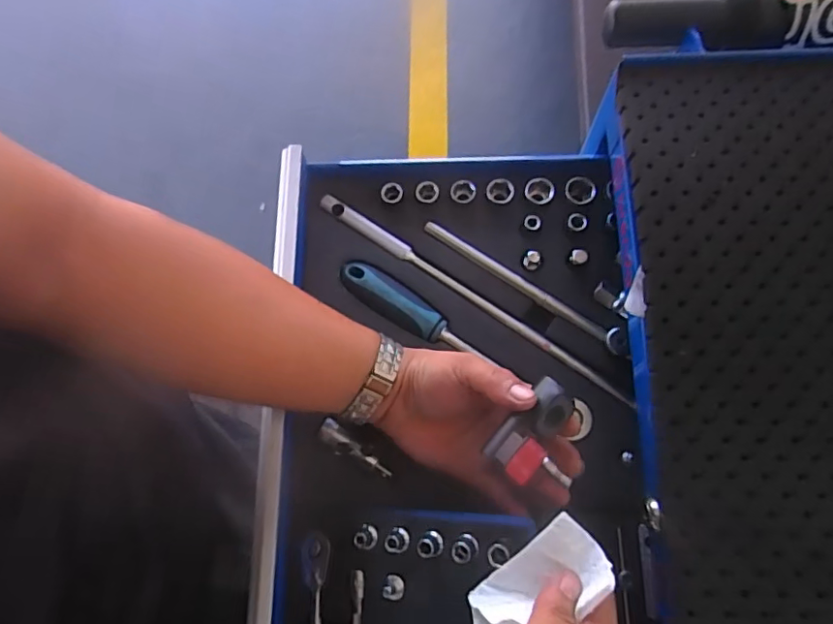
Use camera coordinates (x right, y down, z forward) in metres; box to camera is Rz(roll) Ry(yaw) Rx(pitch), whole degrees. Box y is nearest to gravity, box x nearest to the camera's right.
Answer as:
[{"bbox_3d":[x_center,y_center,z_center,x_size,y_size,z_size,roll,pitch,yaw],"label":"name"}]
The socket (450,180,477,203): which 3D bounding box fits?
[{"bbox_3d":[0.041,-0.105,0.489,0.020,0.017,0.019,-1,75,2],"label":"socket"}]

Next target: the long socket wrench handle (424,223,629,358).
[{"bbox_3d":[0.091,-0.023,0.467,0.197,0.013,0.016,33,78,10],"label":"long socket wrench handle"}]

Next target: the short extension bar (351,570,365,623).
[{"bbox_3d":[-0.043,0.223,0.396,0.009,0.009,0.069,1,75,2],"label":"short extension bar"}]

